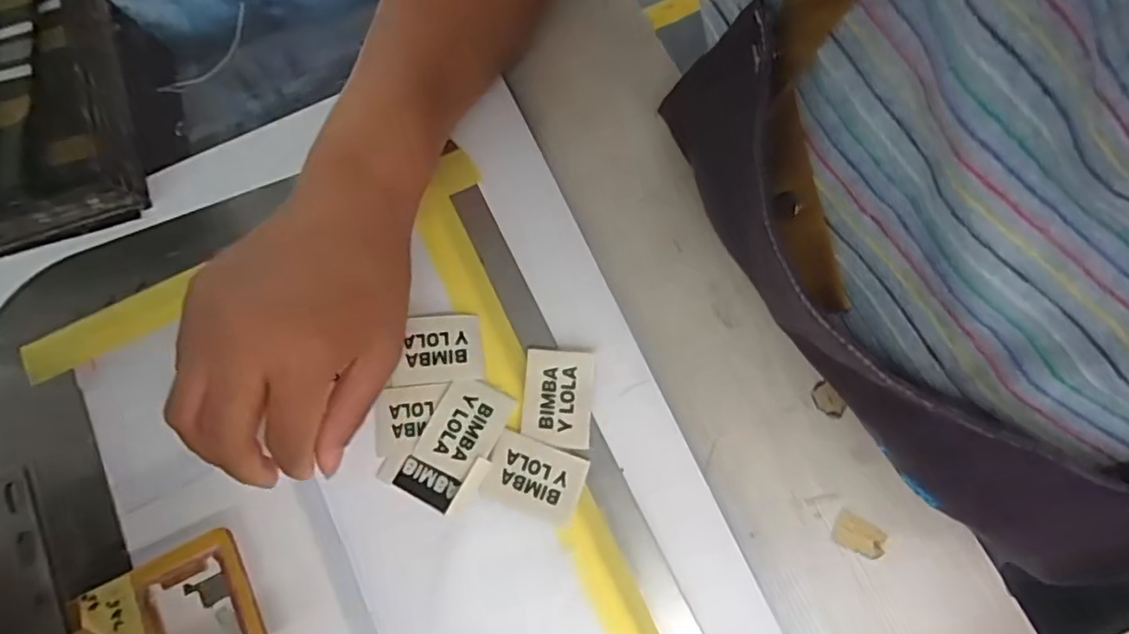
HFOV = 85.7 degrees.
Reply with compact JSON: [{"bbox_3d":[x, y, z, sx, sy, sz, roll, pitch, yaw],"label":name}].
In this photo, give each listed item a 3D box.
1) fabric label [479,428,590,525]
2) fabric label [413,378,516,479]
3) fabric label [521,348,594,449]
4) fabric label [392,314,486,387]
[{"bbox_3d":[-0.015,0.079,0.303,0.047,0.004,0.033,19,79,8],"label":"fabric label"},{"bbox_3d":[-0.051,0.056,0.310,0.034,0.006,0.047,29,76,5],"label":"fabric label"},{"bbox_3d":[-0.003,0.041,0.311,0.035,0.004,0.048,4,82,0],"label":"fabric label"},{"bbox_3d":[-0.066,0.016,0.317,0.045,0.004,0.036,-6,79,-4],"label":"fabric label"}]

